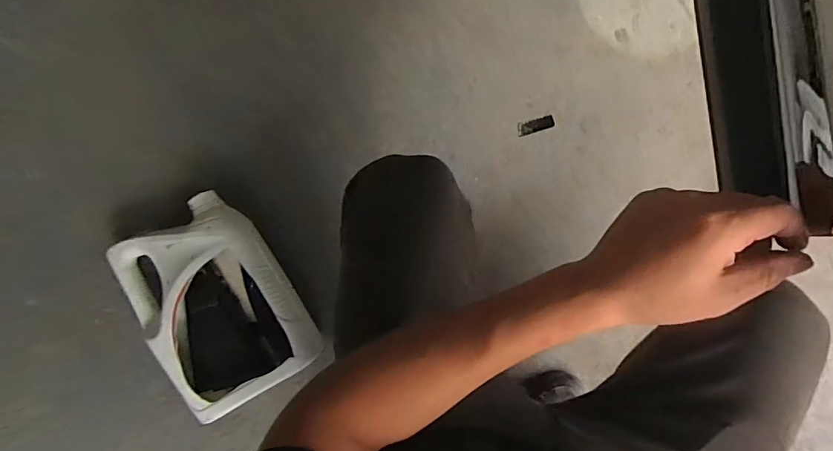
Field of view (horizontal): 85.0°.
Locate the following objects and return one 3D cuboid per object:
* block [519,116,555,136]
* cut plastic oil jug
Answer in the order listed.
[{"bbox_3d":[0.194,-0.162,0.738,0.062,0.021,0.022,-14,96,-1],"label":"block"},{"bbox_3d":[-0.298,0.116,0.674,0.203,0.095,0.277,-29,96,1],"label":"cut plastic oil jug"}]

